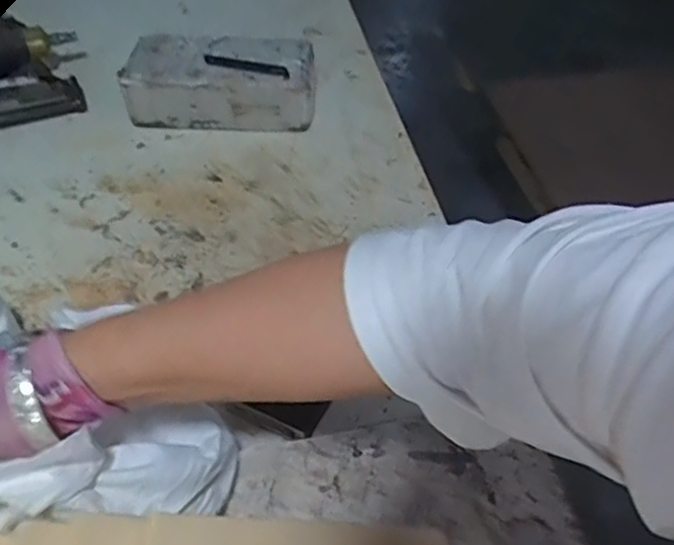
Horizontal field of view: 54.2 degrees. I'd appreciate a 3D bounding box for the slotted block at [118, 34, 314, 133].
[{"bbox_3d":[-0.129,-0.214,0.750,0.208,0.070,0.098,6,46,4],"label":"slotted block"}]

